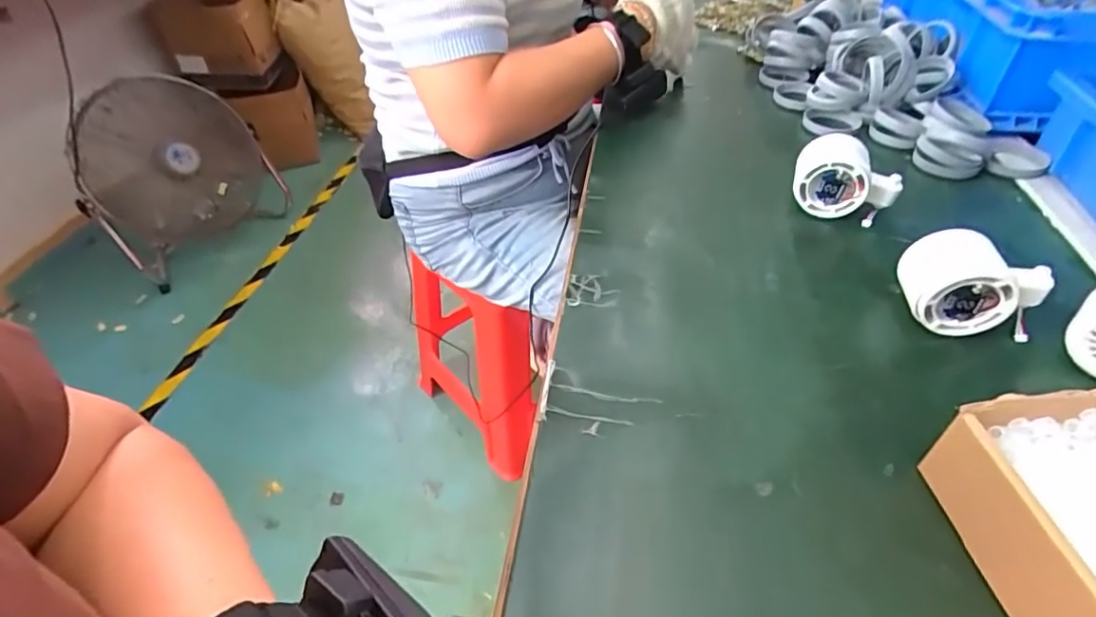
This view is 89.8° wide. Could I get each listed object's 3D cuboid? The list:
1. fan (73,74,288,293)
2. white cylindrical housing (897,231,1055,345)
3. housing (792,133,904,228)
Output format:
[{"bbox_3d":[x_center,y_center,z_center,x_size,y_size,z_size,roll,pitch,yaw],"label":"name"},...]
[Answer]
[{"bbox_3d":[-1.009,-0.377,1.523,0.467,0.417,0.222,-29,51,-26],"label":"fan"},{"bbox_3d":[0.290,-0.012,0.377,0.086,0.063,0.043,14,46,15],"label":"white cylindrical housing"},{"bbox_3d":[0.263,-0.112,0.484,0.083,0.060,0.044,16,47,17],"label":"housing"}]

